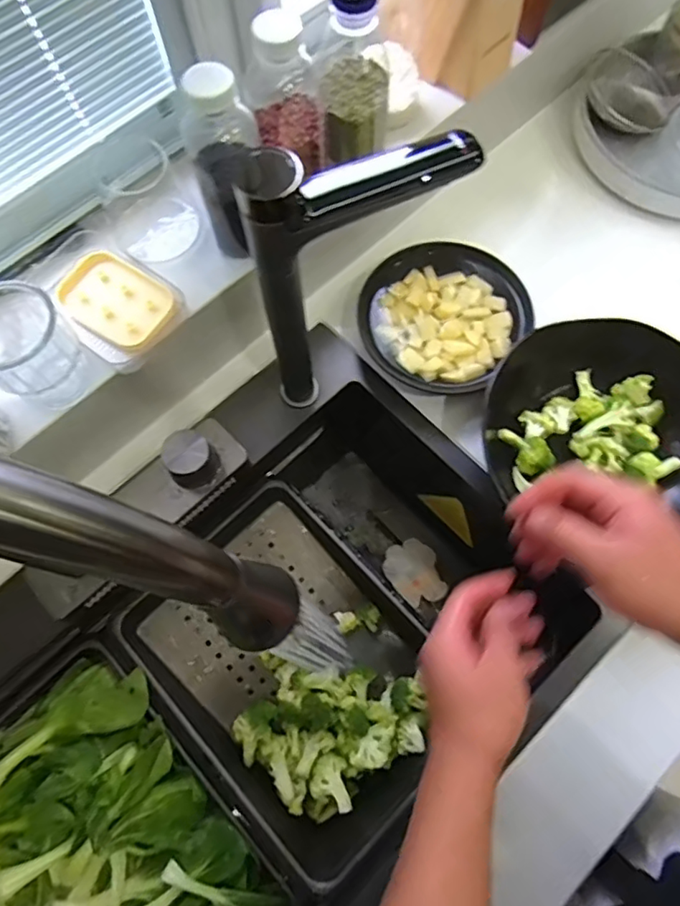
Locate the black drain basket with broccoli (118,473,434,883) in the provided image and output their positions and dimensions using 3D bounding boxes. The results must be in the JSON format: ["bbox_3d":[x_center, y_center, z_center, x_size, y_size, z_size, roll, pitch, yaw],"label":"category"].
[{"bbox_3d":[-0.043,0.235,0.635,0.246,0.070,0.342,-43,76,-13],"label":"black drain basket with broccoli"}]

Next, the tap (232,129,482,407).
[{"bbox_3d":[0.009,-0.169,0.506,0.178,0.327,0.067,-25,73,-8],"label":"tap"}]

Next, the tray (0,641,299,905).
[{"bbox_3d":[-0.233,0.390,0.547,0.243,0.048,0.345,-40,75,-12],"label":"tray"}]

